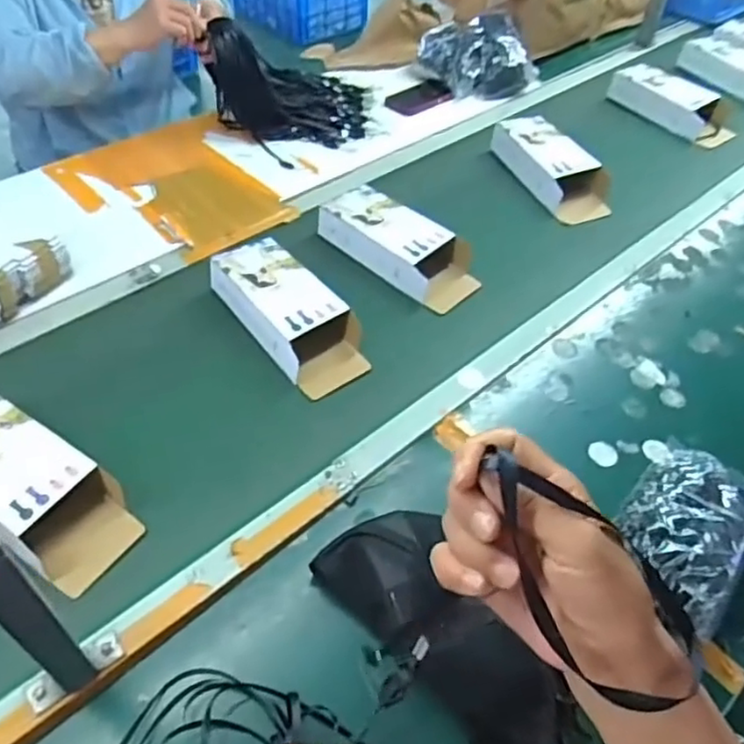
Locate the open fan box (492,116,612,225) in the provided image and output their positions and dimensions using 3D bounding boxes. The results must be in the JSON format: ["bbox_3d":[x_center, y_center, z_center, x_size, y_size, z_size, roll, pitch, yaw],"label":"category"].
[{"bbox_3d":[0.313,-0.361,1.145,0.117,0.057,0.235,-21,55,-20],"label":"open fan box"}]

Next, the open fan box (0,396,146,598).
[{"bbox_3d":[-0.362,0.117,0.685,0.250,0.062,0.120,29,54,19],"label":"open fan box"}]

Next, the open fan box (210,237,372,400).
[{"bbox_3d":[-0.111,-0.080,0.876,0.111,0.054,0.252,-31,59,-26],"label":"open fan box"}]

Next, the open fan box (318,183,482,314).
[{"bbox_3d":[0.041,-0.188,0.979,0.257,0.052,0.113,35,56,22],"label":"open fan box"}]

